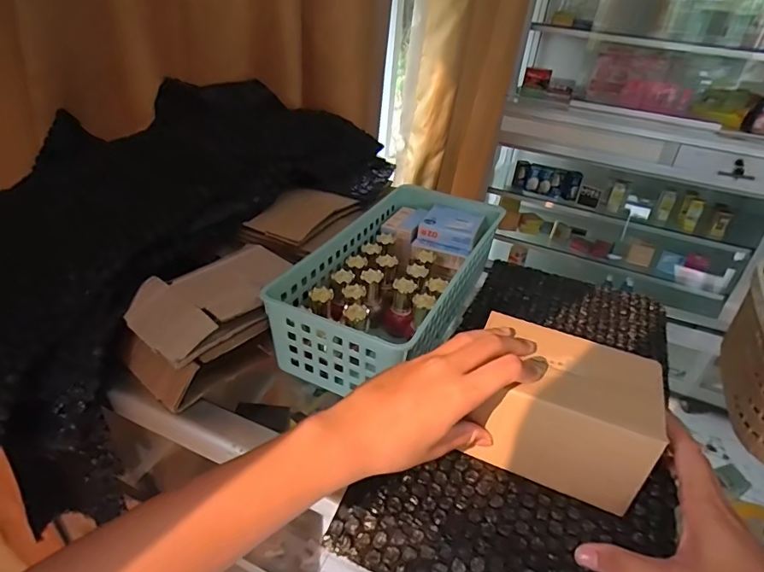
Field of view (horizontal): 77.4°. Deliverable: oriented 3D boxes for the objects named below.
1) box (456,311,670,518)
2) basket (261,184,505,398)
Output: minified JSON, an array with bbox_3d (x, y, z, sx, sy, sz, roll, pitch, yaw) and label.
[{"bbox_3d":[0.134,0.093,0.358,0.120,0.080,0.080,18,35,19],"label":"box"},{"bbox_3d":[0.018,-0.009,0.490,0.131,0.080,0.275,18,35,19],"label":"basket"}]

